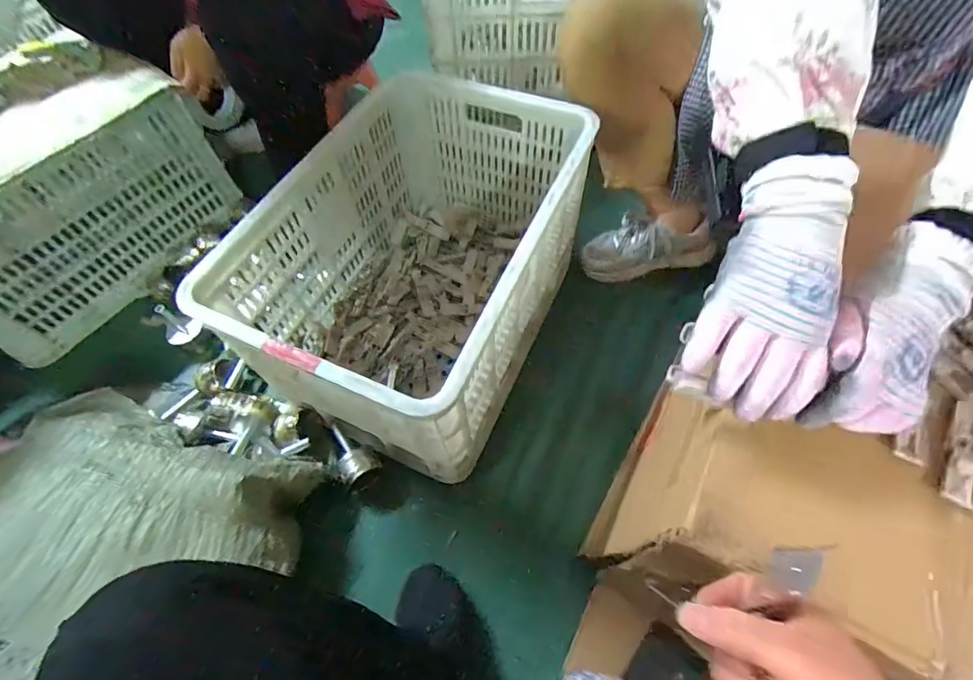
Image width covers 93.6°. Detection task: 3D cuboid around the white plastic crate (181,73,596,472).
[{"bbox_3d":[-0.090,-0.131,0.727,0.367,0.288,0.561,19,60,14],"label":"white plastic crate"}]

